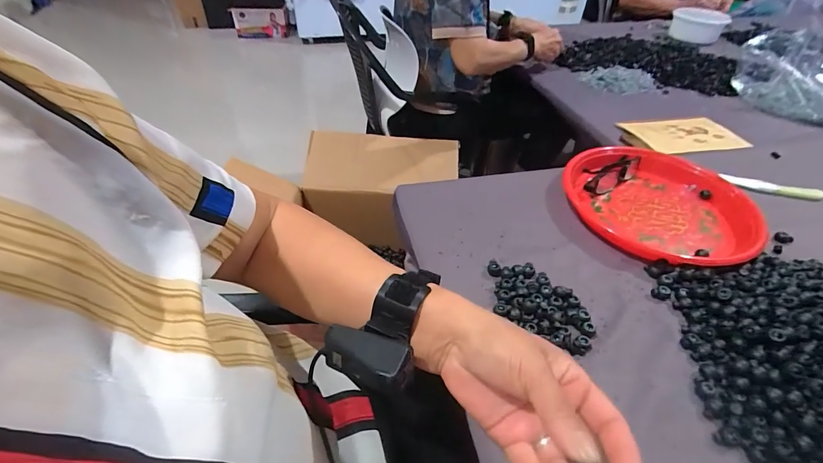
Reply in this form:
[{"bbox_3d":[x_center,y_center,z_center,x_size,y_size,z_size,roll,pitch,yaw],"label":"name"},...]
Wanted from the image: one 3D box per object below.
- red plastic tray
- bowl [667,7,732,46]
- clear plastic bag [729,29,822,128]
[{"bbox_3d":[0.358,-0.051,0.555,0.257,0.036,0.260,25,47,22],"label":"red plastic tray"},{"bbox_3d":[0.988,-0.716,1.315,0.152,0.085,0.167,-32,53,-32],"label":"bowl"},{"bbox_3d":[0.897,-0.360,0.866,0.143,0.133,0.276,-32,53,-32],"label":"clear plastic bag"}]

